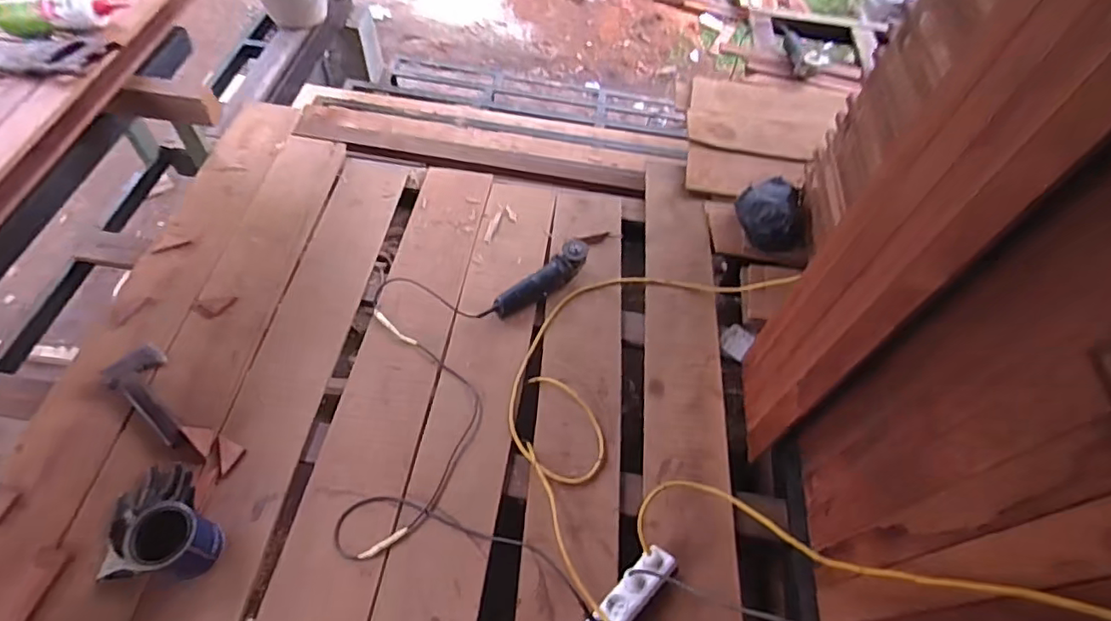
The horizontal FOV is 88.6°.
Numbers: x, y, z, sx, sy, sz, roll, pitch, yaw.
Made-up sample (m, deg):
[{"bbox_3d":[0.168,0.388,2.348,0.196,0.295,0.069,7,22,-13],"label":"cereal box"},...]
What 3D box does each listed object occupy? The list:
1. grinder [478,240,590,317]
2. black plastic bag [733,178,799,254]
[{"bbox_3d":[-0.047,-0.068,1.424,0.314,0.075,0.068,-35,67,-8],"label":"grinder"},{"bbox_3d":[0.567,-0.258,1.509,0.154,0.105,0.192,-1,56,-7],"label":"black plastic bag"}]

